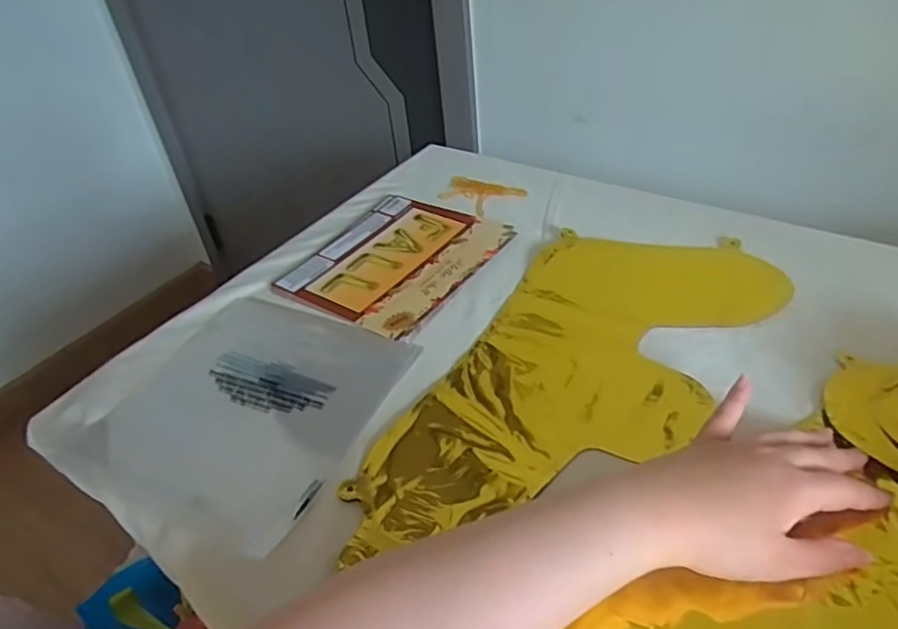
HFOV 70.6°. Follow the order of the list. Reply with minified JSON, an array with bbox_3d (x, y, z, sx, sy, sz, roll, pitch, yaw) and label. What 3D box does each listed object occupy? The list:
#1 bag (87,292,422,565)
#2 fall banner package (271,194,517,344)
[{"bbox_3d":[-0.159,0.063,0.505,0.206,0.013,0.206,14,44,24],"label":"bag"},{"bbox_3d":[-0.053,-0.058,0.640,0.171,0.007,0.197,20,47,29],"label":"fall banner package"}]

